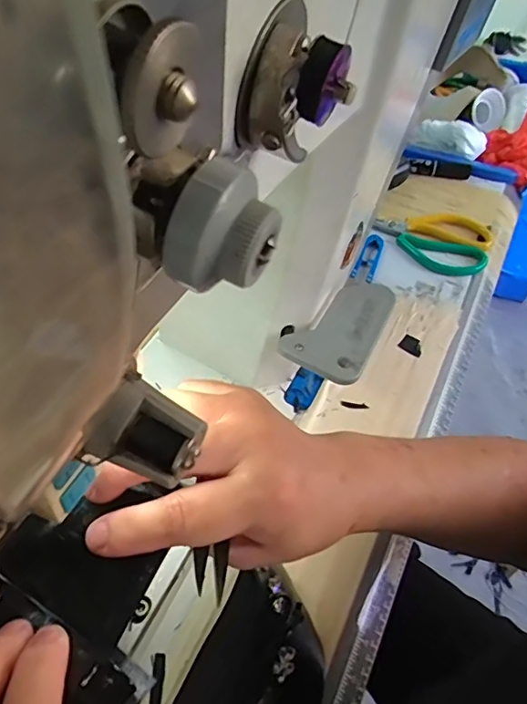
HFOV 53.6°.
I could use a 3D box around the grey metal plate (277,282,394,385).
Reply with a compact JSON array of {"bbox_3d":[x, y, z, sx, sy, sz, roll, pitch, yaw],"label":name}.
[{"bbox_3d":[0.071,-0.020,0.444,0.063,0.013,0.112,31,57,22],"label":"grey metal plate"}]

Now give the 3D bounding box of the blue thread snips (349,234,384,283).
[{"bbox_3d":[0.129,-0.115,0.635,0.026,0.007,0.080,19,53,14],"label":"blue thread snips"}]

